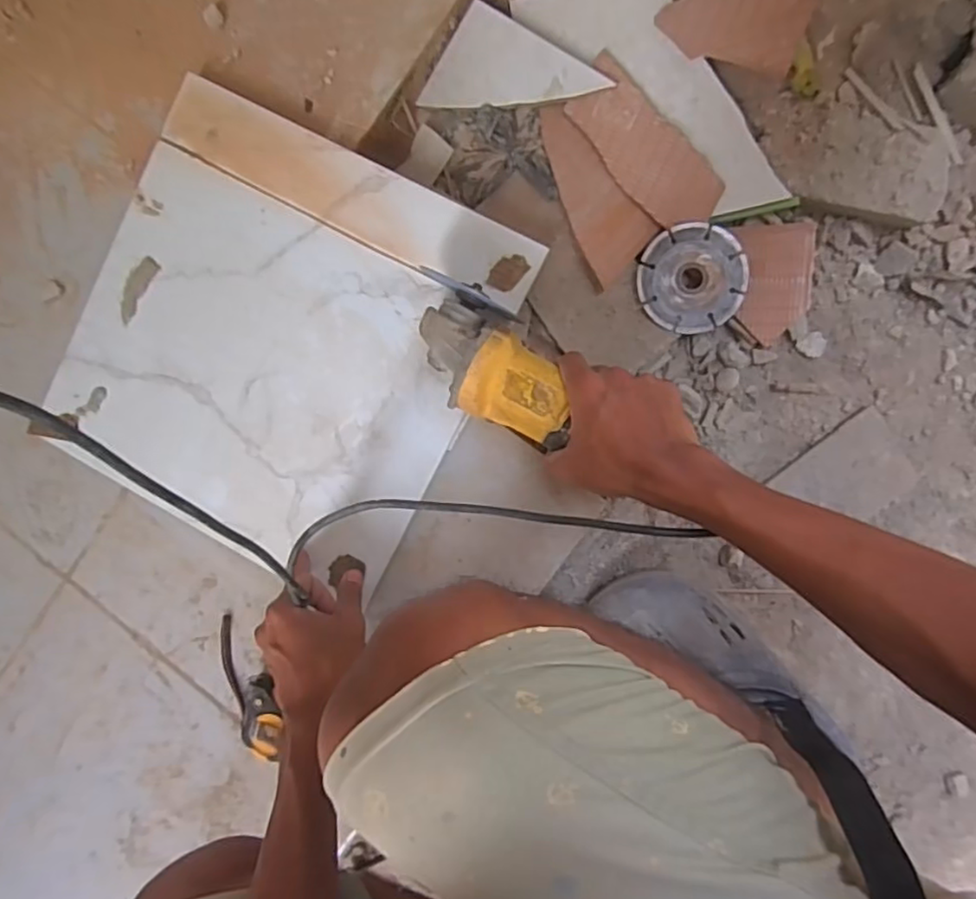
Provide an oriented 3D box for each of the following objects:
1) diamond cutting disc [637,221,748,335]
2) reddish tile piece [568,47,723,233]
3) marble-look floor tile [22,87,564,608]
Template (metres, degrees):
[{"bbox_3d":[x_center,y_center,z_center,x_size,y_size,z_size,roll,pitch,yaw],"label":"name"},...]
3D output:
[{"bbox_3d":[0.188,-0.158,0.583,0.094,0.004,0.096,1,98,6],"label":"diamond cutting disc"},{"bbox_3d":[0.141,-0.275,0.579,0.062,0.005,0.170,-40,82,23],"label":"reddish tile piece"},{"bbox_3d":[-0.207,-0.116,0.620,0.397,0.016,0.364,28,97,8],"label":"marble-look floor tile"}]

